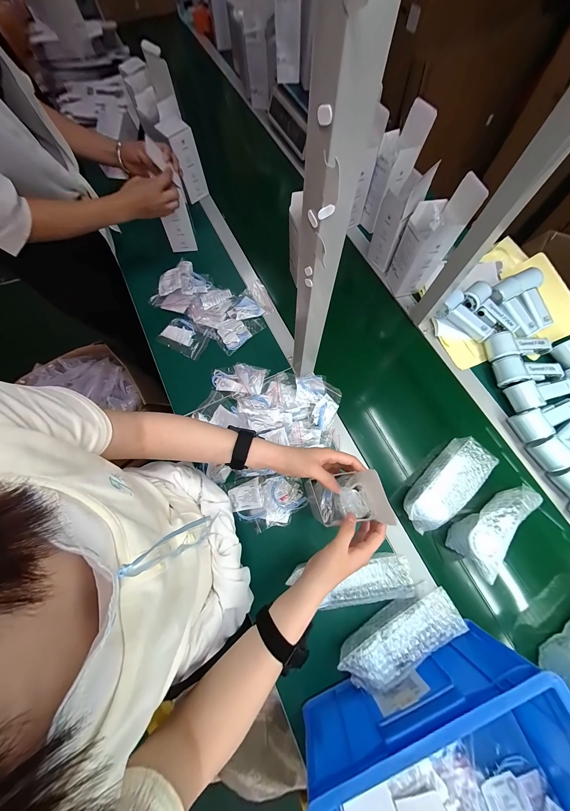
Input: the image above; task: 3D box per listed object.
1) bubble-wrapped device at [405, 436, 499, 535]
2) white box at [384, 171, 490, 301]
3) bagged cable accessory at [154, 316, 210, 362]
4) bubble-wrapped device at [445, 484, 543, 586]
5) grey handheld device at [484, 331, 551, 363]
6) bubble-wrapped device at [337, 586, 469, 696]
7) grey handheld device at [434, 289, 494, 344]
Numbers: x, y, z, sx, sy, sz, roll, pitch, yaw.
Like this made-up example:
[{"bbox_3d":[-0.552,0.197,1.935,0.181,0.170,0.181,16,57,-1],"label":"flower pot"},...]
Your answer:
[{"bbox_3d":[0.323,0.159,0.515,0.199,0.057,0.076,-42,74,-11],"label":"bubble-wrapped device"},{"bbox_3d":[0.326,-0.376,0.592,0.093,0.236,0.081,-5,71,1],"label":"white box"},{"bbox_3d":[-0.256,-0.177,0.657,0.125,0.012,0.081,27,74,11],"label":"bagged cable accessory"},{"bbox_3d":[0.405,0.226,0.490,0.217,0.075,0.068,-39,74,-11],"label":"bubble-wrapped device"},{"bbox_3d":[0.559,-0.147,0.615,0.154,0.056,0.064,-13,71,-2],"label":"grey handheld device"},{"bbox_3d":[0.195,0.389,0.431,0.206,0.054,0.068,-29,72,-8],"label":"bubble-wrapped device"},{"bbox_3d":[0.446,-0.211,0.634,0.061,0.036,0.127,-42,74,-12],"label":"grey handheld device"}]

